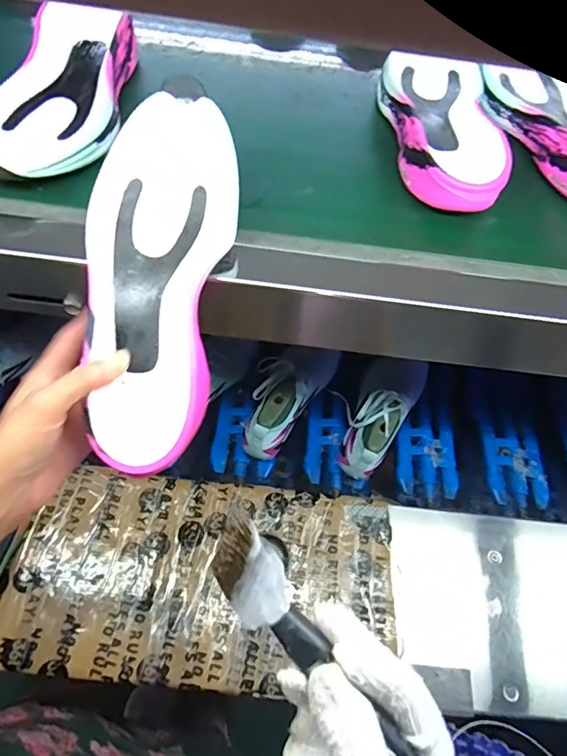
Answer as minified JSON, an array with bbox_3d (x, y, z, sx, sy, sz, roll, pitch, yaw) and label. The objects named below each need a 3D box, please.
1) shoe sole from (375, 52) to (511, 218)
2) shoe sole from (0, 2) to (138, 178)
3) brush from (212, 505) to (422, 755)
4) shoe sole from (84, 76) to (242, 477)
[{"bbox_3d":[0.148,-0.236,0.459,0.099,0.044,0.212,0,63,-3],"label":"shoe sole"},{"bbox_3d":[-0.183,-0.236,0.427,0.101,0.040,0.211,13,63,5],"label":"shoe sole"},{"bbox_3d":[0.019,0.139,0.244,0.031,0.019,0.165,-39,86,-20],"label":"brush"},{"bbox_3d":[-0.089,-0.068,0.347,0.094,0.030,0.254,6,87,1],"label":"shoe sole"}]

